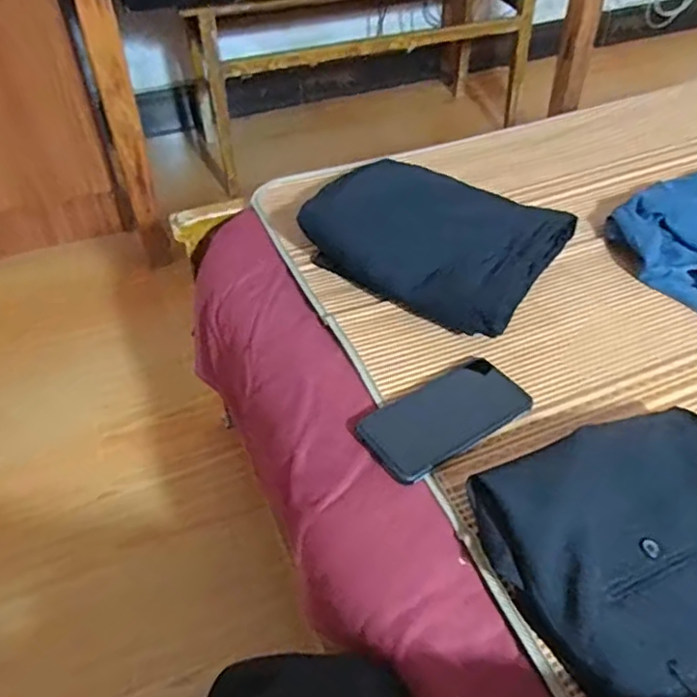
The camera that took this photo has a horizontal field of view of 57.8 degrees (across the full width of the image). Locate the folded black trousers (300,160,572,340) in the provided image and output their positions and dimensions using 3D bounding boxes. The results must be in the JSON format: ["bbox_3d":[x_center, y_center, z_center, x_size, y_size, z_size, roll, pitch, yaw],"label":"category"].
[{"bbox_3d":[0.098,-0.144,0.751,0.276,0.059,0.212,28,53,23],"label":"folded black trousers"}]

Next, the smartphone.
[{"bbox_3d":[0.088,0.061,0.582,0.155,0.009,0.081,-28,53,-24],"label":"smartphone"}]

